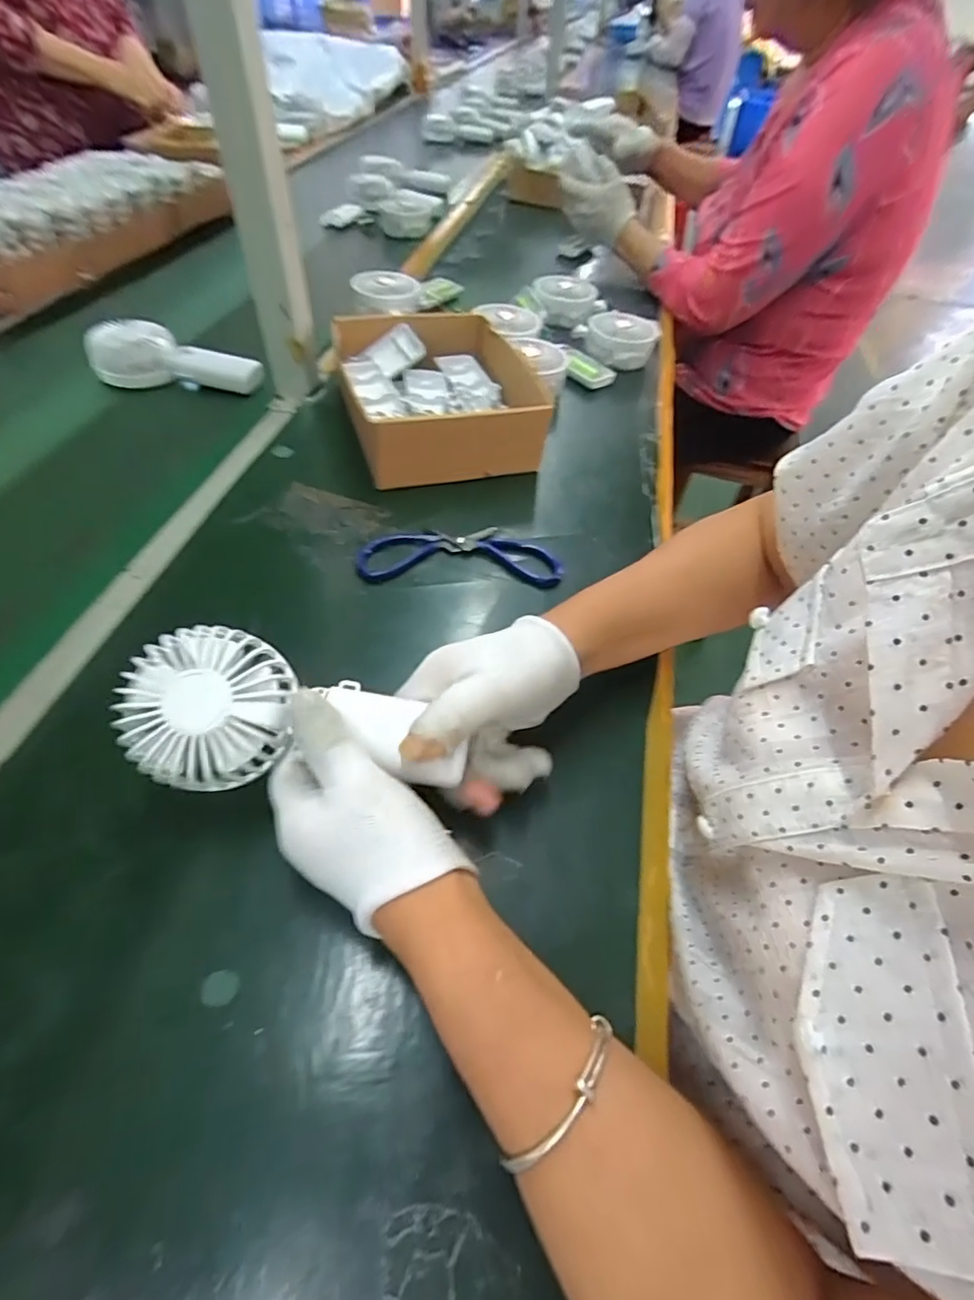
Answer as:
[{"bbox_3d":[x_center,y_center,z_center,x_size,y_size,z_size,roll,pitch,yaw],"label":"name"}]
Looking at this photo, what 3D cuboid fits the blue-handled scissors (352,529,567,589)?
[{"bbox_3d":[-0.023,-0.085,0.494,0.172,0.014,0.068,0,51,-4],"label":"blue-handled scissors"}]

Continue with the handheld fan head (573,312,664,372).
[{"bbox_3d":[0.171,-0.416,0.762,0.108,0.043,0.069,13,52,7],"label":"handheld fan head"}]

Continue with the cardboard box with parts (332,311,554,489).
[{"bbox_3d":[-0.053,-0.265,0.598,0.177,0.071,0.215,-13,53,-14],"label":"cardboard box with parts"}]

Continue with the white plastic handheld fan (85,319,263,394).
[{"bbox_3d":[-0.350,-0.332,0.642,0.175,0.048,0.073,5,51,0],"label":"white plastic handheld fan"}]

